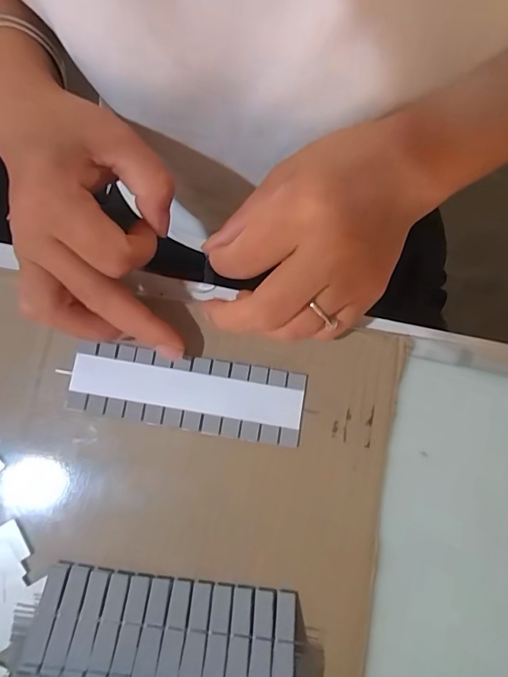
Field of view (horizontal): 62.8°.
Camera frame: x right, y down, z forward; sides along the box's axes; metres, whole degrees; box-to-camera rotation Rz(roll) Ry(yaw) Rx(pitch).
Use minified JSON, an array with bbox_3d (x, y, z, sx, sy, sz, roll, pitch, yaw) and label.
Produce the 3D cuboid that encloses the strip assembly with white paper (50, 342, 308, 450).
[{"bbox_3d":[-0.037,0.029,0.227,0.126,0.005,0.039,9,76,2],"label":"strip assembly with white paper"}]

